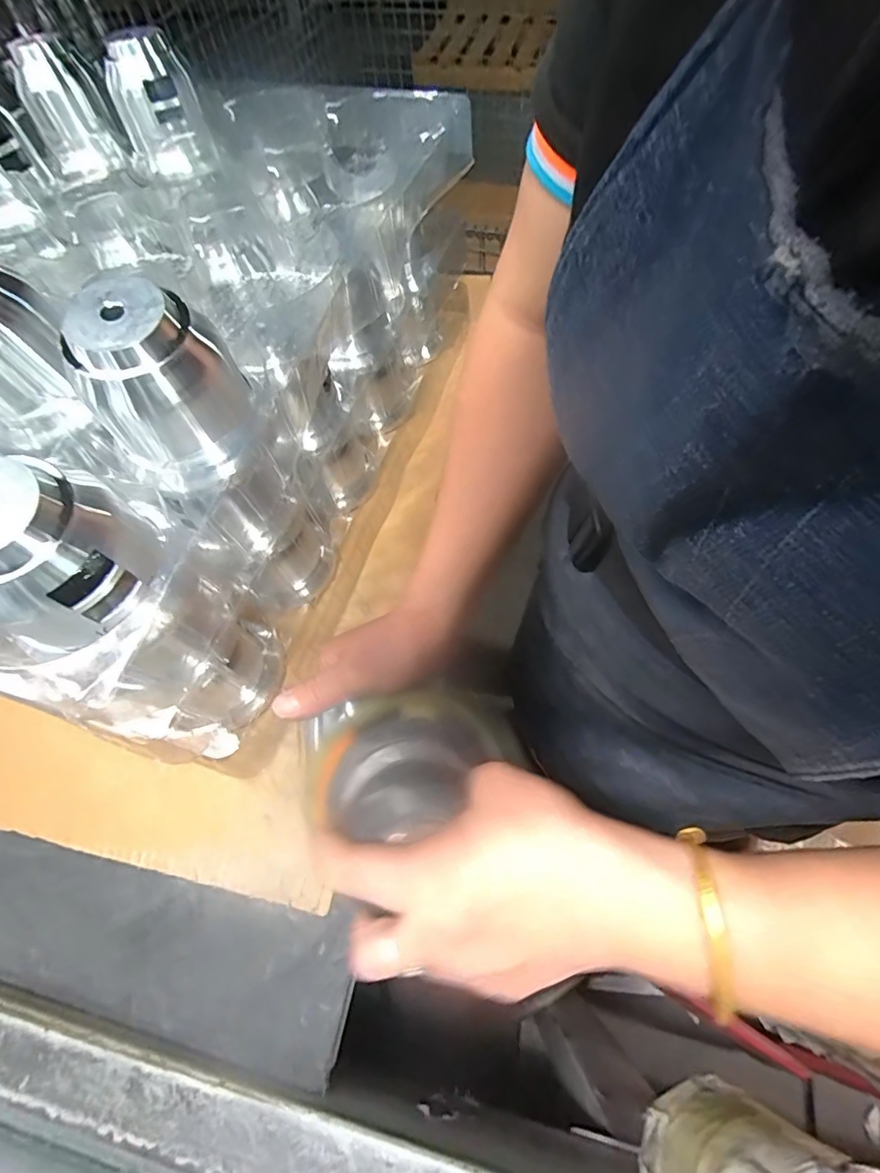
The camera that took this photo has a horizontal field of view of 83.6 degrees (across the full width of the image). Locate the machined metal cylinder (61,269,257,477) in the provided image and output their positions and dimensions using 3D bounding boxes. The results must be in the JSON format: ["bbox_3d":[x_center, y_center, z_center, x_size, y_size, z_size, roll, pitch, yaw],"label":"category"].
[{"bbox_3d":[-0.139,-0.100,0.251,0.065,0.084,0.067,-7,63,1],"label":"machined metal cylinder"}]

